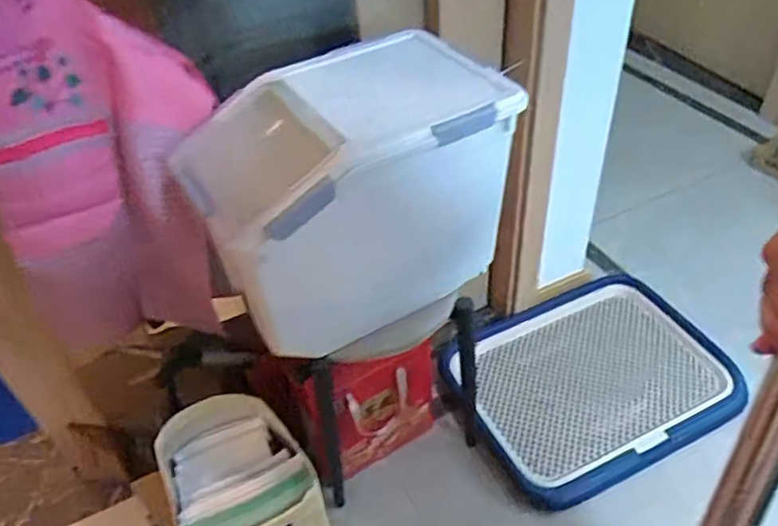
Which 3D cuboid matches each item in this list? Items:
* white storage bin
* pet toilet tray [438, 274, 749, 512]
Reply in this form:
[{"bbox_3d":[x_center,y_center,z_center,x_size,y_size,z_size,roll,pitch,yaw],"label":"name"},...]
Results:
[{"bbox_3d":[-0.046,-0.108,0.990,0.459,0.341,0.259,-24,45,-21],"label":"white storage bin"},{"bbox_3d":[0.481,0.243,1.448,0.631,0.057,0.457,-19,47,-15],"label":"pet toilet tray"}]

